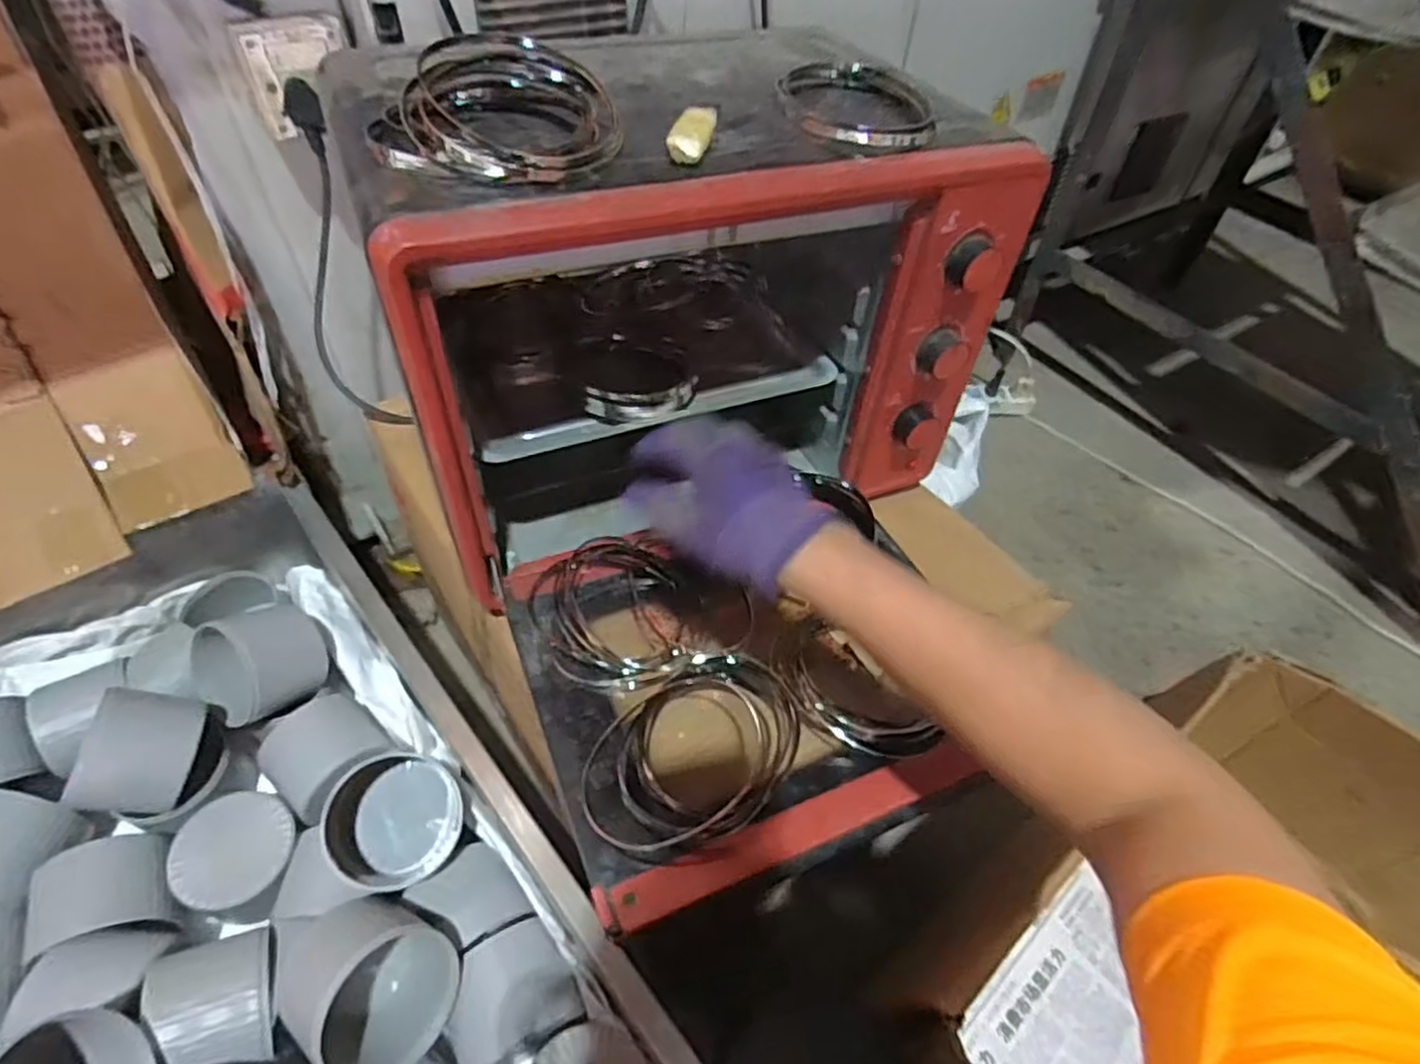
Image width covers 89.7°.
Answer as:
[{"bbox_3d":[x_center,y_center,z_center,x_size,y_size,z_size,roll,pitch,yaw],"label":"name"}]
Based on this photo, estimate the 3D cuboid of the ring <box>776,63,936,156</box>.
[{"bbox_3d":[0.099,-0.291,0.485,0.089,0.012,0.106,-19,62,-9],"label":"ring"}]

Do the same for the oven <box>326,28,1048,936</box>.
[{"bbox_3d":[0.021,-0.091,0.522,0.423,0.333,0.517,-21,53,-21],"label":"oven"}]

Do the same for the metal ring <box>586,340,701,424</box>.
[{"bbox_3d":[-0.059,-0.125,0.589,0.089,0.022,0.095,2,48,-2],"label":"metal ring"}]

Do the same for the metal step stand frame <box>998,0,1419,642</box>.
[{"bbox_3d":[1.101,-0.519,1.115,0.792,0.873,1.040,-19,53,-20],"label":"metal step stand frame"}]

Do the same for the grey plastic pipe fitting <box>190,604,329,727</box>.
[{"bbox_3d":[-0.472,0.136,0.749,0.100,0.104,0.092,-16,5,35],"label":"grey plastic pipe fitting"}]

